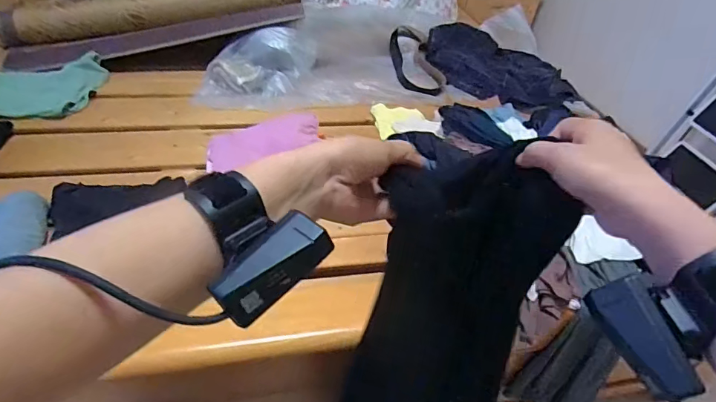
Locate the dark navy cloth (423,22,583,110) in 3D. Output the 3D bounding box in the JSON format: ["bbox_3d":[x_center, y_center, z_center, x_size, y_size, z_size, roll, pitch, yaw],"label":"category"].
[{"bbox_3d":[0.472,-0.462,1.470,0.469,0.094,0.394,7,40,0],"label":"dark navy cloth"}]

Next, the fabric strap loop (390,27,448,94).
[{"bbox_3d":[0.189,-0.455,1.441,0.150,0.034,0.312,-4,58,-14],"label":"fabric strap loop"}]

